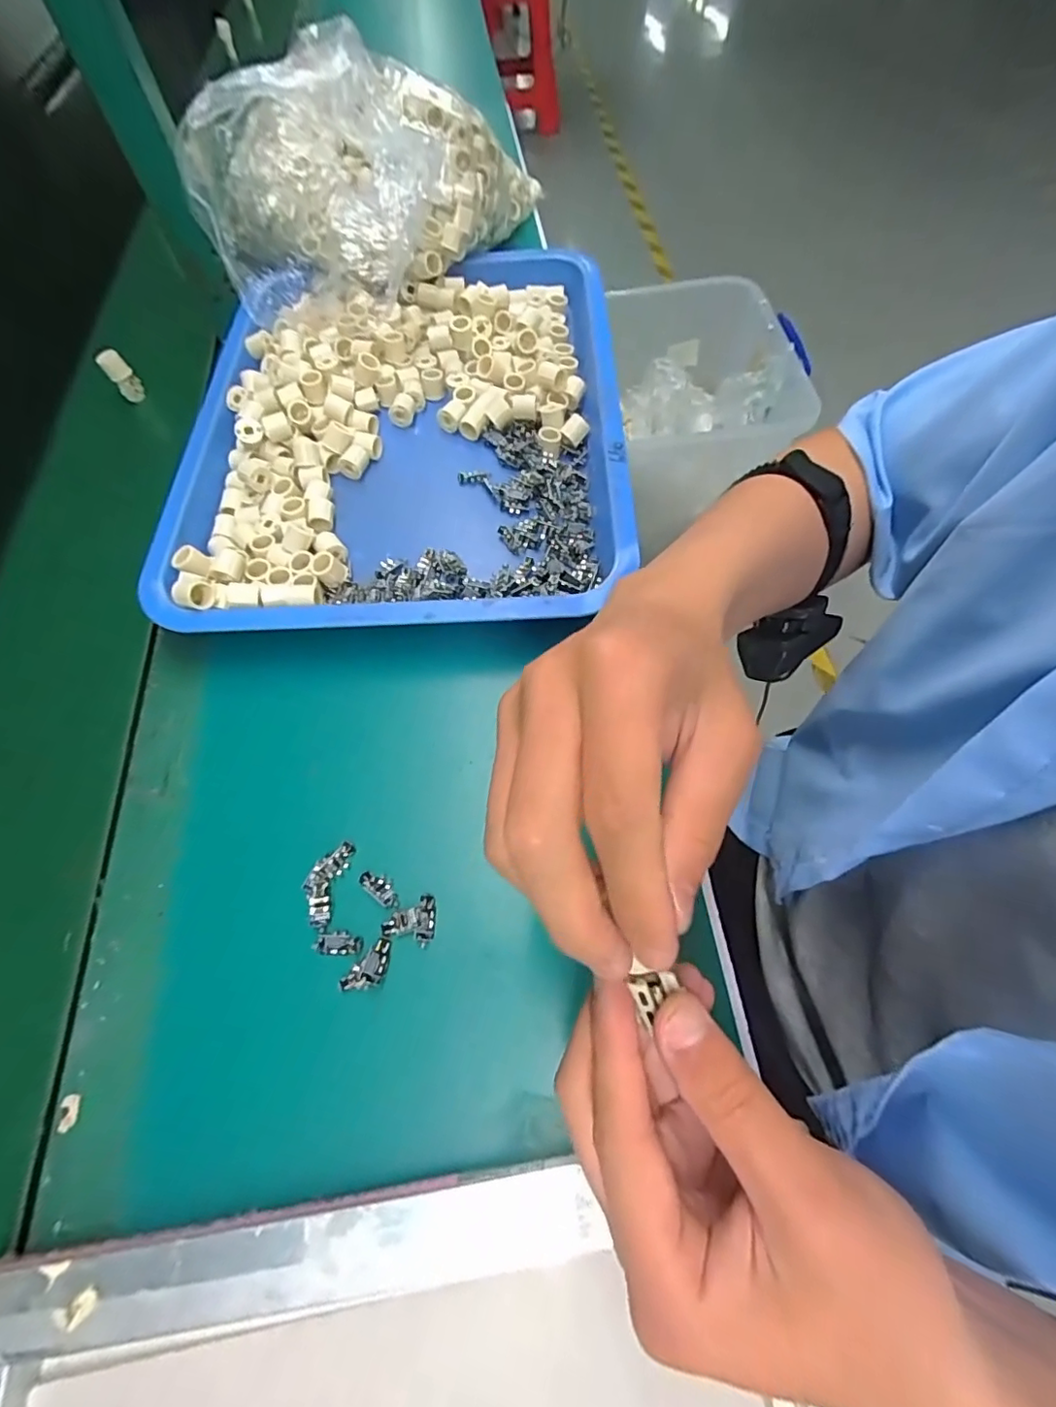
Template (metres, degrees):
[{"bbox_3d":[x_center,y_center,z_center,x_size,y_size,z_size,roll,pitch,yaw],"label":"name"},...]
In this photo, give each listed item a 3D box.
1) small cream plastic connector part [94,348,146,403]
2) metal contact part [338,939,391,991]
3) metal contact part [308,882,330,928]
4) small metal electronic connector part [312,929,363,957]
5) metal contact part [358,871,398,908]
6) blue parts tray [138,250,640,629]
[{"bbox_3d":[-0.381,-0.309,0.531,0.022,0.042,0.018,-37,67,-14],"label":"small cream plastic connector part"},{"bbox_3d":[-0.084,0.141,0.300,0.016,0.007,0.031,38,71,20],"label":"metal contact part"},{"bbox_3d":[-0.117,0.113,0.317,0.010,0.006,0.023,-8,63,-1],"label":"metal contact part"},{"bbox_3d":[-0.104,0.131,0.309,0.026,0.004,0.012,2,63,5],"label":"small metal electronic connector part"},{"bbox_3d":[-0.084,0.105,0.323,0.026,0.007,0.011,35,70,19],"label":"metal contact part"},{"bbox_3d":[-0.107,-0.230,0.467,0.353,0.039,0.415,-6,63,0],"label":"blue parts tray"}]

